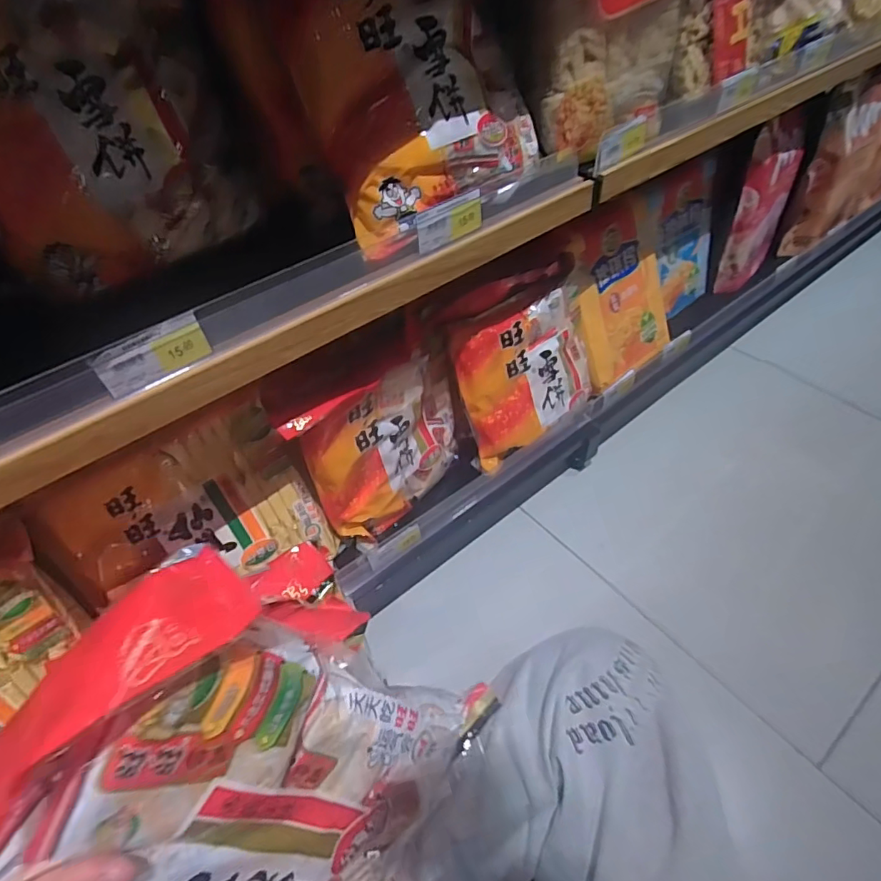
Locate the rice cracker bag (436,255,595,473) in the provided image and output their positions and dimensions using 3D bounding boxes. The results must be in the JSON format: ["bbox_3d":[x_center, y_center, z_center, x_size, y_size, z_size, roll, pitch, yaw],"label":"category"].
[{"bbox_3d":[0.122,-0.121,0.746,0.245,0.246,0.090,-28,30,-19],"label":"rice cracker bag"}]

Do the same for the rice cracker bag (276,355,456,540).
[{"bbox_3d":[-0.063,-0.001,0.661,0.242,0.225,0.054,-38,56,-26],"label":"rice cracker bag"}]

